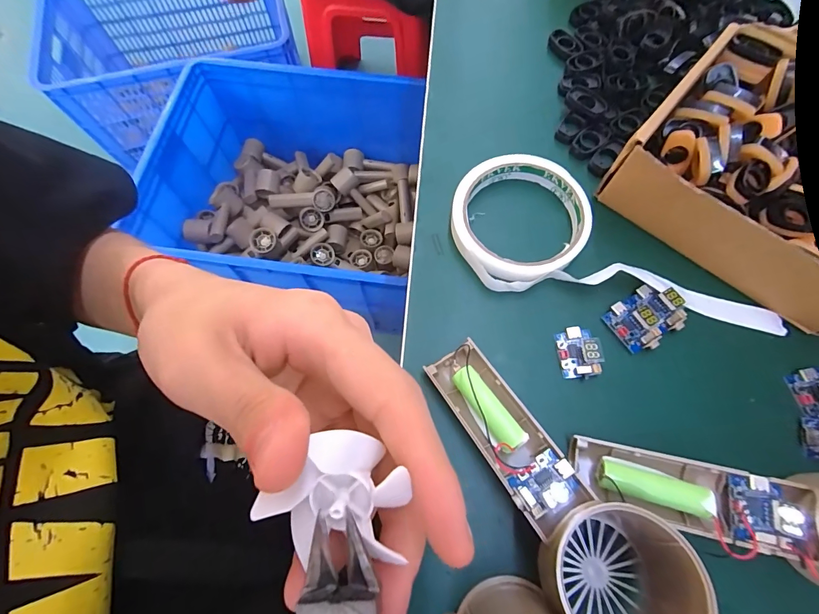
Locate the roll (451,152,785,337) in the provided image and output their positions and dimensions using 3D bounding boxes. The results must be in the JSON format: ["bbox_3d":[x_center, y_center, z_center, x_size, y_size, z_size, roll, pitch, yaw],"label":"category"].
[{"bbox_3d":[0.135,-0.049,0.261,0.212,0.016,0.100,10,71,4],"label":"roll"}]

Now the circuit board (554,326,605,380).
[{"bbox_3d":[0.104,0.028,0.237,0.021,0.017,0.031,-6,71,-2],"label":"circuit board"}]

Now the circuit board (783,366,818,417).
[{"bbox_3d":[0.238,0.050,0.222,0.020,0.014,0.029,-11,71,-4],"label":"circuit board"}]

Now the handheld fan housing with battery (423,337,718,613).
[{"bbox_3d":[0.063,0.088,0.187,0.062,0.061,0.160,-41,75,-13],"label":"handheld fan housing with battery"}]

